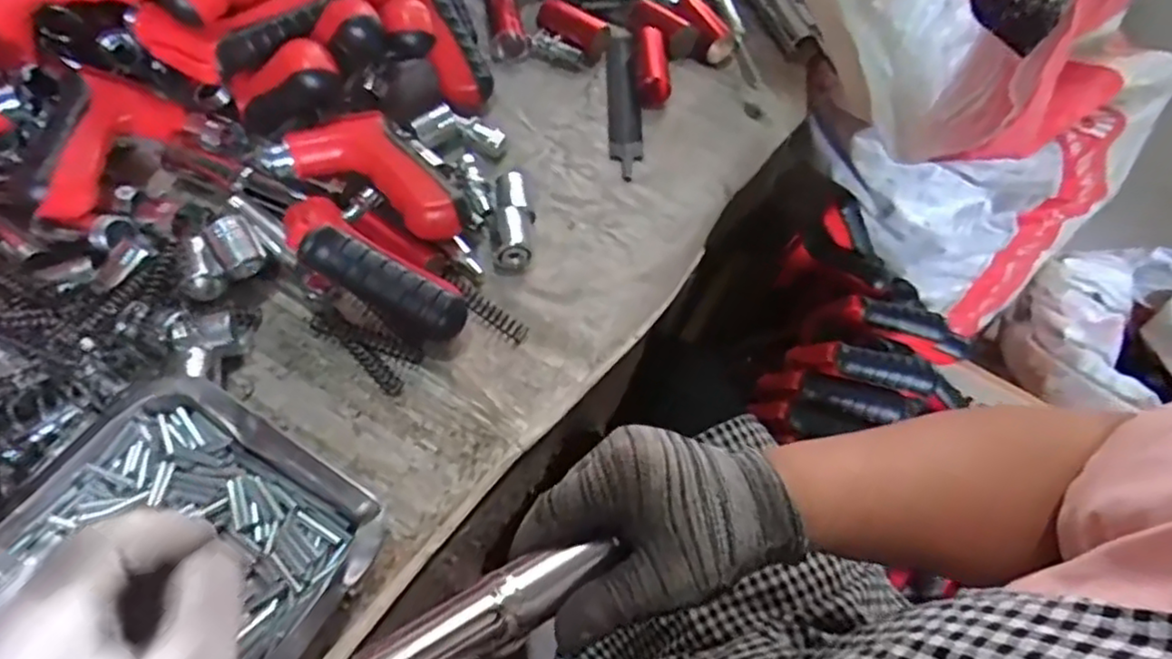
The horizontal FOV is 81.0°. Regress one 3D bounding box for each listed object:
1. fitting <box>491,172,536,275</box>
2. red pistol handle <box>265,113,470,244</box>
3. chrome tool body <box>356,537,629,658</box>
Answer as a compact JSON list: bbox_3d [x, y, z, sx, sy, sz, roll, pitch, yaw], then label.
[{"bbox_3d":[-0.051,-0.078,0.484,0.028,0.027,0.077,3,59,-3],"label":"fitting"},{"bbox_3d":[-0.147,-0.095,0.464,0.096,0.041,0.113,-27,65,-19],"label":"red pistol handle"},{"bbox_3d":[-0.037,0.116,0.284,0.113,0.018,0.028,-19,61,-33],"label":"chrome tool body"}]

